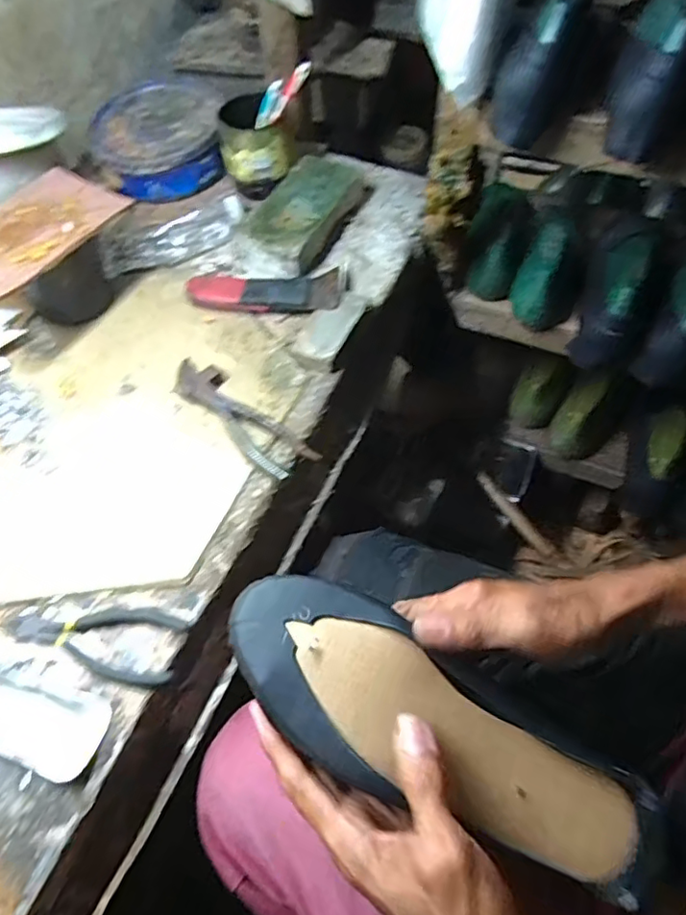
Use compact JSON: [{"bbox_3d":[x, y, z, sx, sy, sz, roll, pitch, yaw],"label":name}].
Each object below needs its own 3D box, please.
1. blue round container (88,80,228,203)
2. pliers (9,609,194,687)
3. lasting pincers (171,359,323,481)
[{"bbox_3d":[-0.252,-0.444,0.795,0.180,0.067,0.197,-7,57,-4],"label":"blue round container"},{"bbox_3d":[-0.198,0.139,0.466,0.146,0.009,0.058,13,58,9],"label":"pliers"},{"bbox_3d":[-0.106,-0.043,0.577,0.052,0.019,0.185,-40,64,-23],"label":"lasting pincers"}]

